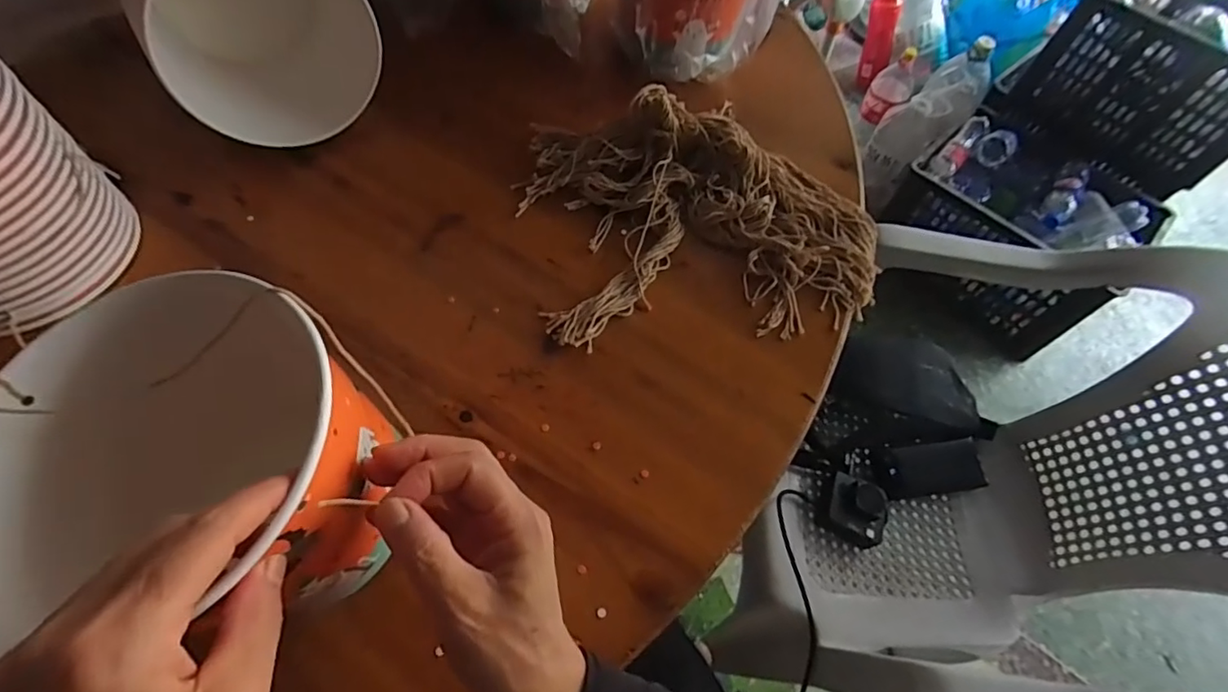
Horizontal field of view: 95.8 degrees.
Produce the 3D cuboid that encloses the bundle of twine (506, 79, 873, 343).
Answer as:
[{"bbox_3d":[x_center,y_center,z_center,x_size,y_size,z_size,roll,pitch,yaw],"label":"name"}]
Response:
[{"bbox_3d":[0.077,-0.121,0.483,0.306,0.045,0.237,-5,61,-6],"label":"bundle of twine"}]

